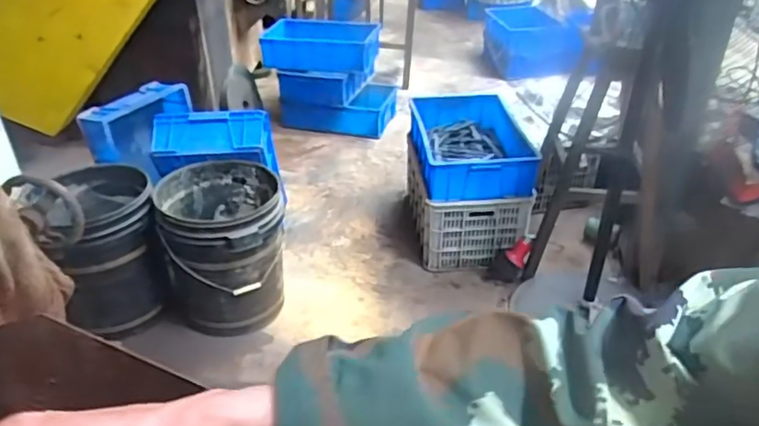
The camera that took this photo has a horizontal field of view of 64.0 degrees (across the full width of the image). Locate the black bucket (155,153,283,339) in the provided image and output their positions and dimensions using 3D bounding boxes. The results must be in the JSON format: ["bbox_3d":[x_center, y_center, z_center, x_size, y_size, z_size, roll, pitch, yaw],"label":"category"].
[{"bbox_3d":[-0.461,0.120,1.831,0.343,0.419,0.377,0,32,0],"label":"black bucket"}]

